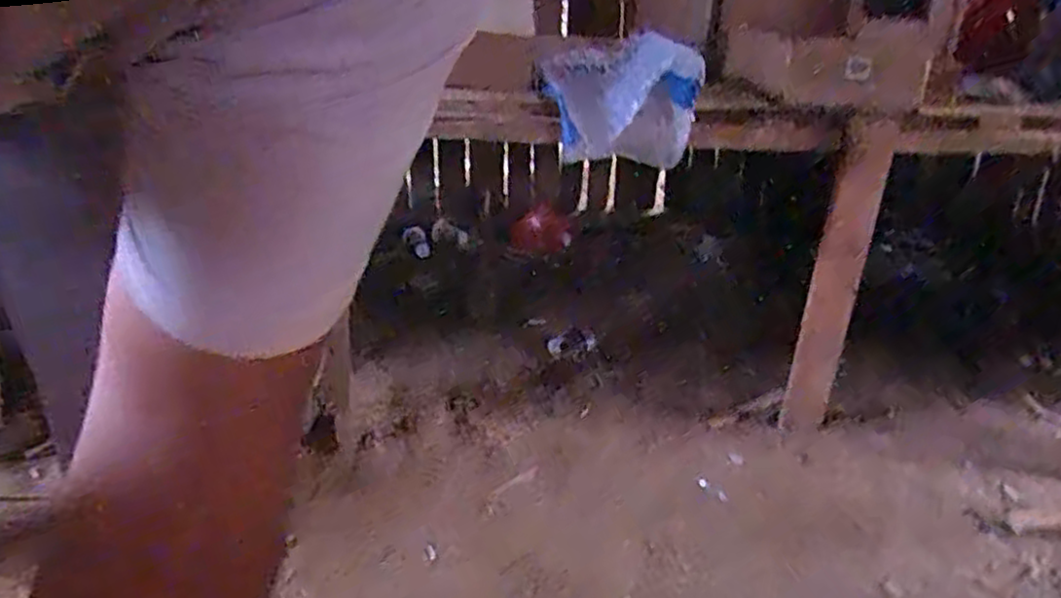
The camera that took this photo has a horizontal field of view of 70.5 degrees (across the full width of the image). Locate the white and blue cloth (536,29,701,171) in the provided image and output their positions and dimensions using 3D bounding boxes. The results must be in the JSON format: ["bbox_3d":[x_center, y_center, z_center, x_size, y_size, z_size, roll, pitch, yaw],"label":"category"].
[{"bbox_3d":[0.135,-0.295,1.159,0.197,0.194,0.178,-2,22,-10],"label":"white and blue cloth"}]

